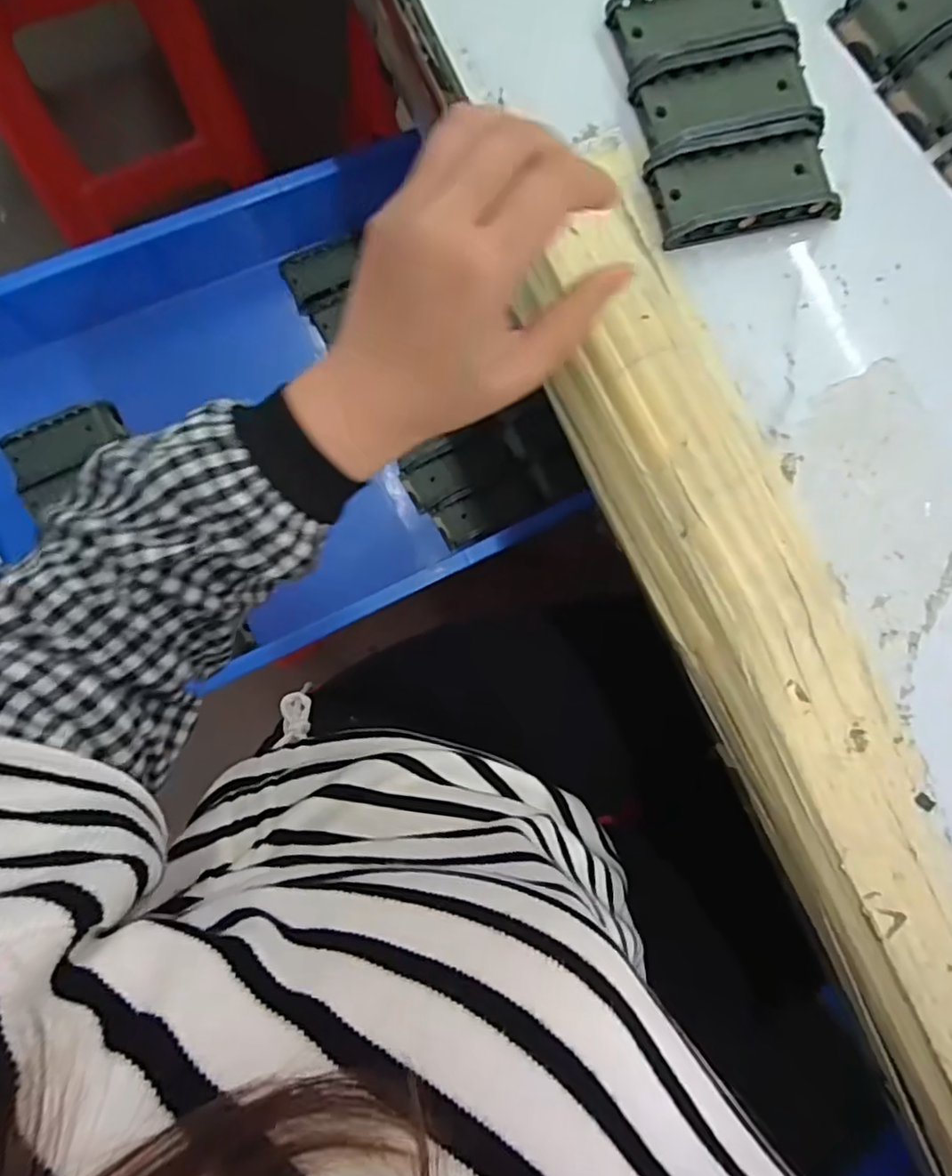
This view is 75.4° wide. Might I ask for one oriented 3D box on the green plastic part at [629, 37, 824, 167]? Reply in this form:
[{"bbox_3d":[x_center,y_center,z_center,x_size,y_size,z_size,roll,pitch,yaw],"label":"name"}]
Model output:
[{"bbox_3d":[0.129,-0.244,0.309,0.095,0.019,0.045,-17,86,-6],"label":"green plastic part"}]

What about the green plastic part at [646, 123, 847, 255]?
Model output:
[{"bbox_3d":[0.135,-0.199,0.306,0.092,0.019,0.043,-14,86,-6],"label":"green plastic part"}]

